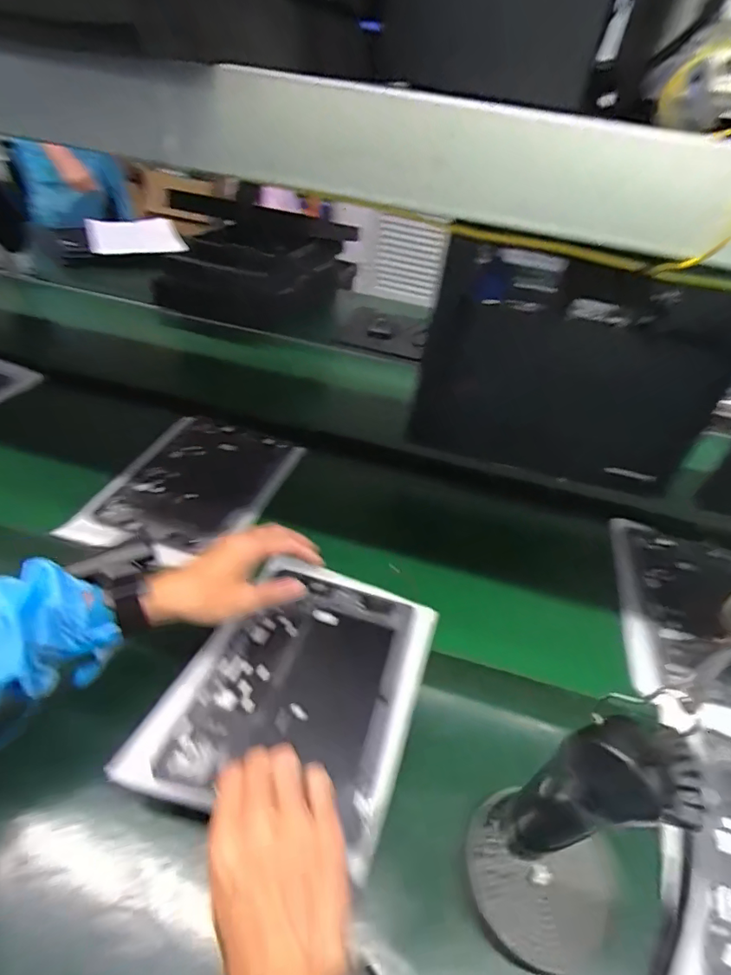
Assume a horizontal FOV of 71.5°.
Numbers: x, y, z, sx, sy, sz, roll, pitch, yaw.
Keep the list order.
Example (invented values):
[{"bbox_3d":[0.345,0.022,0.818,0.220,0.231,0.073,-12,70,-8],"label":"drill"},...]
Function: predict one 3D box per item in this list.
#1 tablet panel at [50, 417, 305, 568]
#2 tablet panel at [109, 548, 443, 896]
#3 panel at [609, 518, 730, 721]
[{"bbox_3d":[-0.229,-0.006,0.695,0.202,0.008,0.277,14,41,8],"label":"tablet panel"},{"bbox_3d":[-0.055,0.180,0.480,0.210,0.019,0.271,17,32,10],"label":"tablet panel"},{"bbox_3d":[0.411,0.155,0.610,0.198,0.018,0.279,15,41,9],"label":"panel"}]

